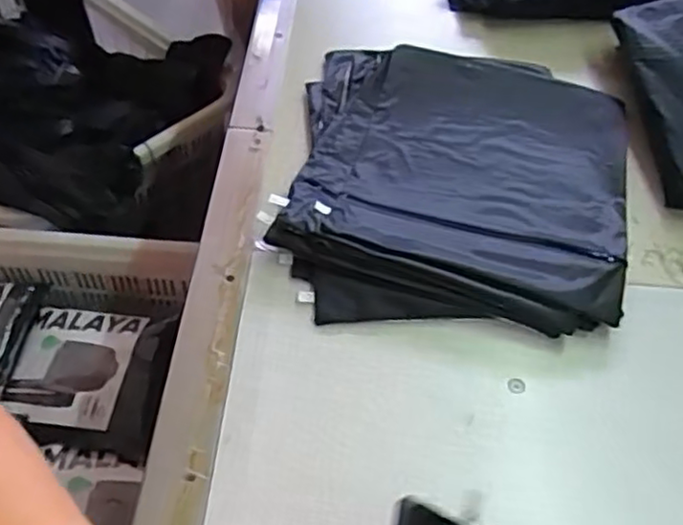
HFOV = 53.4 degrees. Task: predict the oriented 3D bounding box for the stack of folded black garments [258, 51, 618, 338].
[{"bbox_3d":[0.123,-0.100,0.693,0.335,0.032,0.383,10,51,3],"label":"stack of folded black garments"}]

